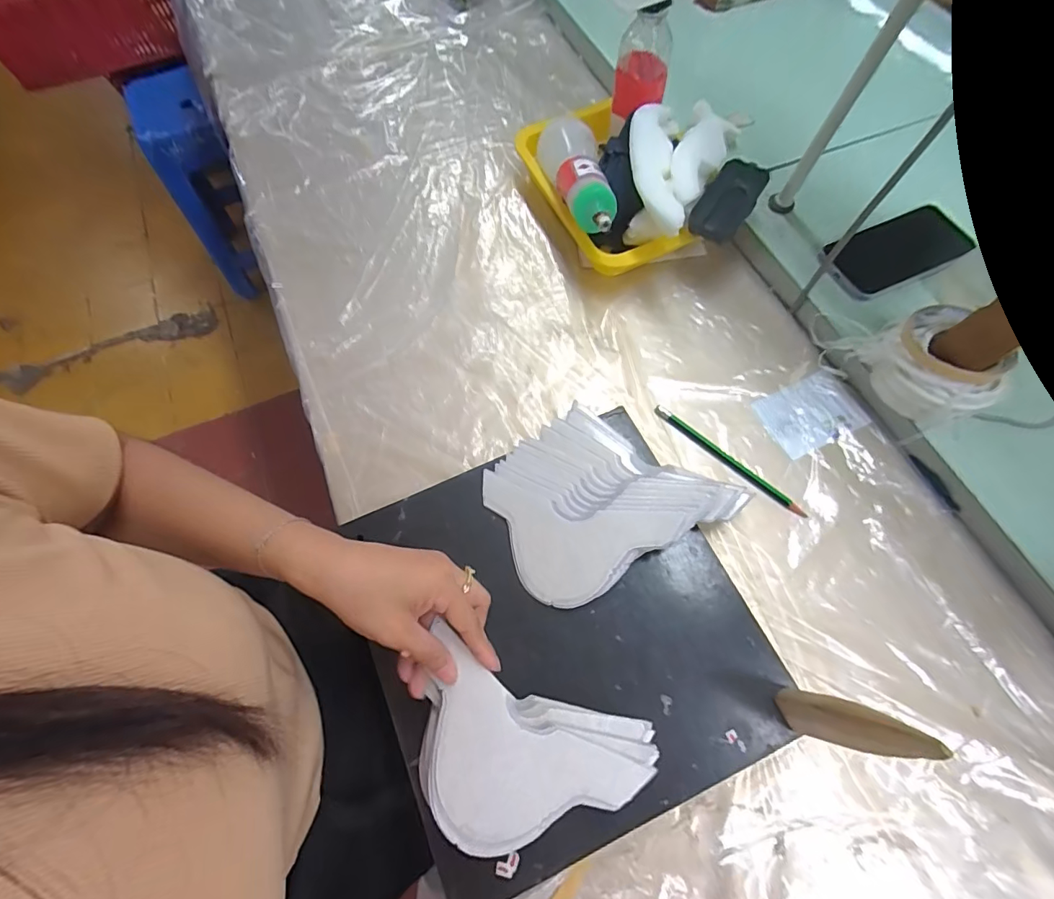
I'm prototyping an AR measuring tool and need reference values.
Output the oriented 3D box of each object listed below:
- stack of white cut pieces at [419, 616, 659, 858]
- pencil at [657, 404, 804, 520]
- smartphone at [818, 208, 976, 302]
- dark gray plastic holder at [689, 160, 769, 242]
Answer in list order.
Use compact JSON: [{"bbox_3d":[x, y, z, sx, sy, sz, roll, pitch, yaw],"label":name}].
[{"bbox_3d":[-0.003,0.213,0.313,0.161,0.025,0.107,21,70,10],"label":"stack of white cut pieces"},{"bbox_3d":[0.198,0.009,0.458,0.167,0.006,0.011,39,75,16],"label":"pencil"},{"bbox_3d":[0.403,-0.215,0.506,0.148,0.014,0.078,-25,69,-8],"label":"smartphone"},{"bbox_3d":[0.223,-0.275,0.512,0.054,0.024,0.102,33,73,14],"label":"dark gray plastic holder"}]

